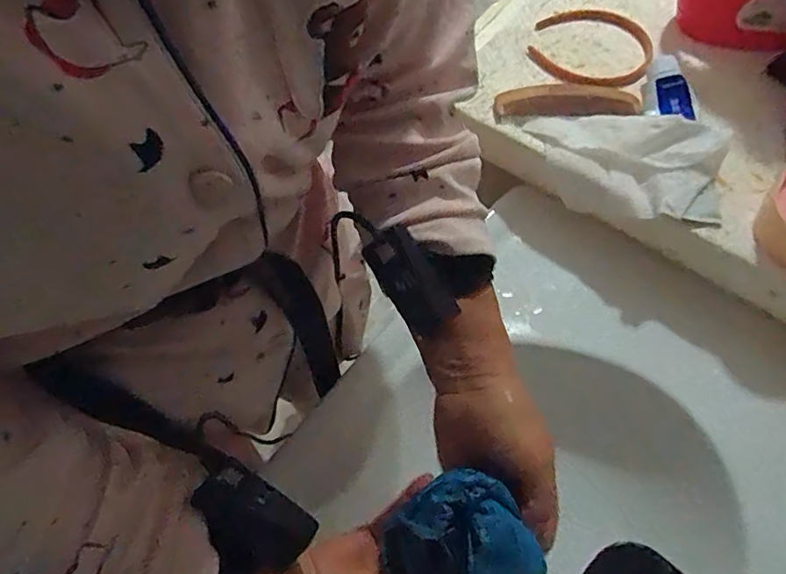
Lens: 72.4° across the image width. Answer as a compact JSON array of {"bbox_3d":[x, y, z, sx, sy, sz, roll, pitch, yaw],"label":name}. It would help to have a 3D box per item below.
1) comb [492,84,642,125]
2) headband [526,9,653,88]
[{"bbox_3d":[0.185,-0.201,0.577,0.152,0.011,0.056,1,61,2],"label":"comb"},{"bbox_3d":[0.232,-0.282,0.627,0.135,0.009,0.132,21,64,13],"label":"headband"}]

